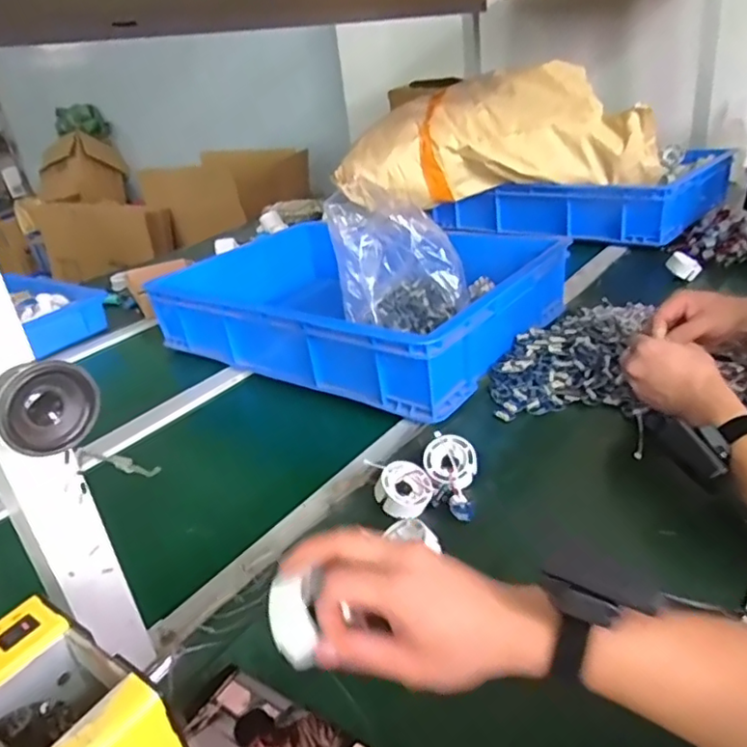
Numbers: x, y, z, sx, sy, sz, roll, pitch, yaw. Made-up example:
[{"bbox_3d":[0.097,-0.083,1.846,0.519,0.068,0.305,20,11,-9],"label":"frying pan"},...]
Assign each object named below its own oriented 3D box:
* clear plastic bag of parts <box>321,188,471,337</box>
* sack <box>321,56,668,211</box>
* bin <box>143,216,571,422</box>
[{"bbox_3d":[0.041,-0.158,0.882,0.202,0.171,0.131,3,30,18],"label":"clear plastic bag of parts"},{"bbox_3d":[0.272,-0.531,1.348,0.683,0.243,0.311,-2,29,10],"label":"sack"},{"bbox_3d":[-0.027,-0.130,0.990,0.572,0.110,0.408,15,35,35],"label":"bin"}]

